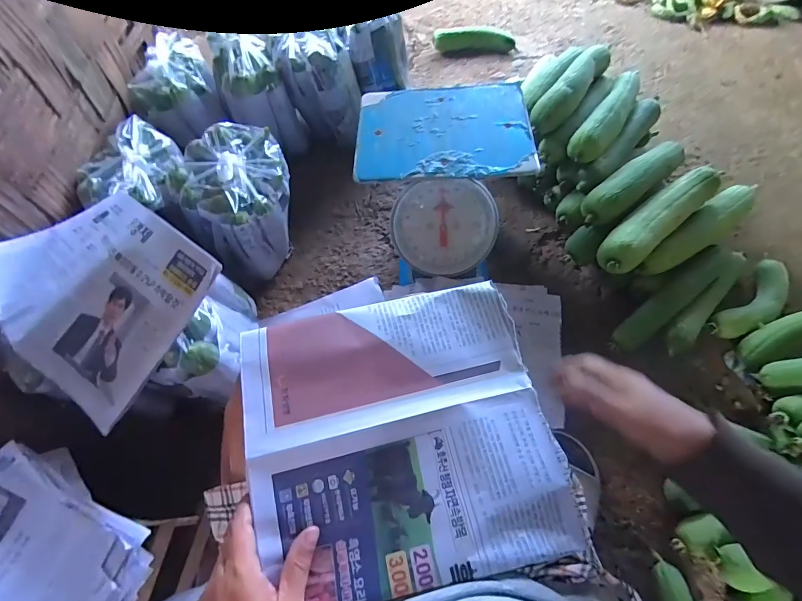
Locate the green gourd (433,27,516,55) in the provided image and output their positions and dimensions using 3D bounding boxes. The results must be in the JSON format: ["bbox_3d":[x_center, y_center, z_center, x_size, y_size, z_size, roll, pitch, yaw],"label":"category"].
[{"bbox_3d":[0.240,-0.863,1.251,0.268,0.072,0.073,9,61,7],"label":"green gourd"}]

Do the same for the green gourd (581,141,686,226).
[{"bbox_3d":[0.446,-0.232,0.718,0.252,0.052,0.067,-36,66,-17],"label":"green gourd"}]

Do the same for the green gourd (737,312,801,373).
[{"bbox_3d":[0.694,0.064,0.644,0.190,0.056,0.077,-21,55,30],"label":"green gourd"}]

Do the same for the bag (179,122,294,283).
[{"bbox_3d":[-0.332,-0.205,0.809,0.208,0.219,0.238,-22,62,-10],"label":"bag"}]

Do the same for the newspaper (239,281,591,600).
[{"bbox_3d":[0.001,0.115,0.349,0.267,0.030,0.250,-13,61,-6],"label":"newspaper"}]

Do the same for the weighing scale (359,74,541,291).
[{"bbox_3d":[0.076,-0.224,0.770,0.290,0.277,0.259,0,61,2],"label":"weighing scale"}]

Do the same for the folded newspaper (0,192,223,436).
[{"bbox_3d":[-0.469,-0.032,0.568,0.375,0.085,0.258,35,67,19],"label":"folded newspaper"}]

